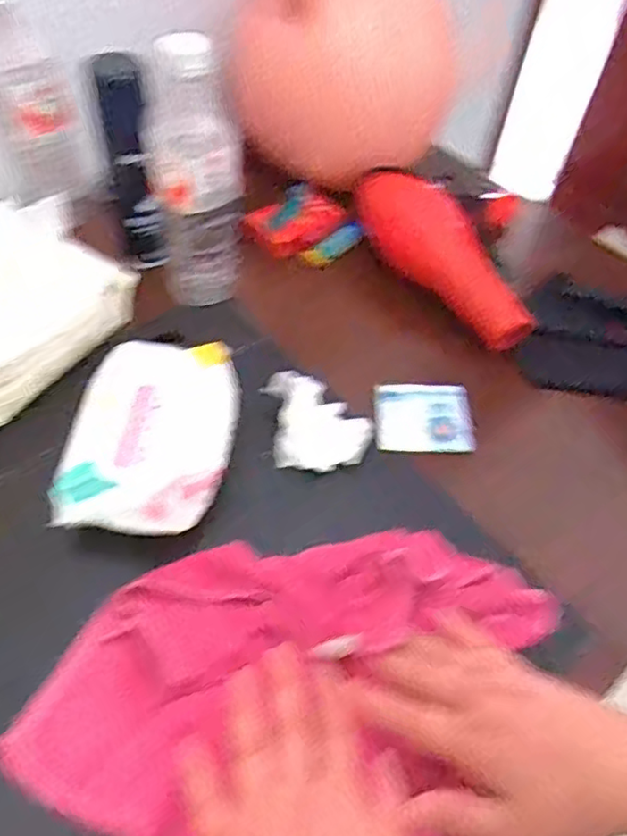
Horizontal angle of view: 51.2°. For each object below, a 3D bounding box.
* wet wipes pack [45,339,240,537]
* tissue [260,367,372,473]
[{"bbox_3d":[-0.122,0.011,0.494,0.120,0.026,0.158,7,52,0],"label":"wet wipes pack"},{"bbox_3d":[0.004,0.005,0.532,0.081,0.035,0.074,5,84,-9],"label":"tissue"}]

